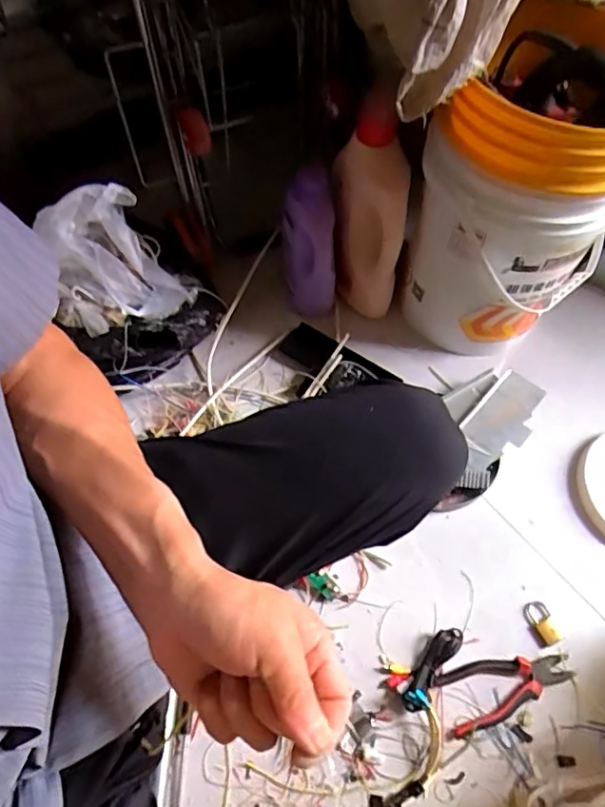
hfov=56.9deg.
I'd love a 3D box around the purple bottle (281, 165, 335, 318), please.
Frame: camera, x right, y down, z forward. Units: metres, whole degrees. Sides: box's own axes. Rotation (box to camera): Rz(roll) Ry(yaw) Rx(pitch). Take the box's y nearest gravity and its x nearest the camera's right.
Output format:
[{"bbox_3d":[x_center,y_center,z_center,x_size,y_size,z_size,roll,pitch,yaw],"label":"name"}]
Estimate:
[{"bbox_3d":[0.015,-0.262,0.938,0.084,0.254,0.066,-7,34,-7],"label":"purple bottle"}]

